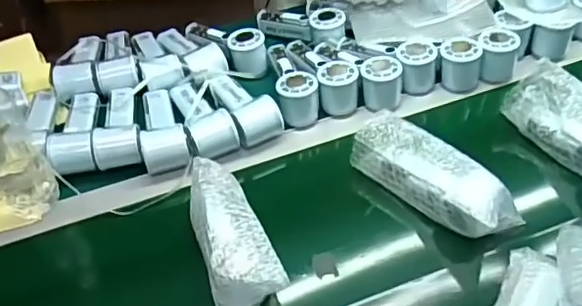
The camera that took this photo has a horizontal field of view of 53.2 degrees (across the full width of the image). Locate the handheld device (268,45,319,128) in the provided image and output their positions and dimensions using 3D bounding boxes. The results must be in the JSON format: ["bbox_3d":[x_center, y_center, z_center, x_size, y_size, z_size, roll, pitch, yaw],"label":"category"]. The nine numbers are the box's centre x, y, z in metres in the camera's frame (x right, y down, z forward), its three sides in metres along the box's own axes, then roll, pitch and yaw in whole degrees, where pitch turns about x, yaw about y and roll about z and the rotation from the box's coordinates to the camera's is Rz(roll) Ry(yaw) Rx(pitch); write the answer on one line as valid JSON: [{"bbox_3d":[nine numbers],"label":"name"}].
[{"bbox_3d":[-0.003,-0.111,0.852,0.054,0.056,0.153,-13,48,-7],"label":"handheld device"}]

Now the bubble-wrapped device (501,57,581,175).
[{"bbox_3d":[0.373,-0.032,0.744,0.065,0.068,0.196,-25,51,-18],"label":"bubble-wrapped device"}]

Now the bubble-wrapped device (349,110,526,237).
[{"bbox_3d":[0.173,0.033,0.712,0.074,0.063,0.211,-37,55,-26],"label":"bubble-wrapped device"}]

